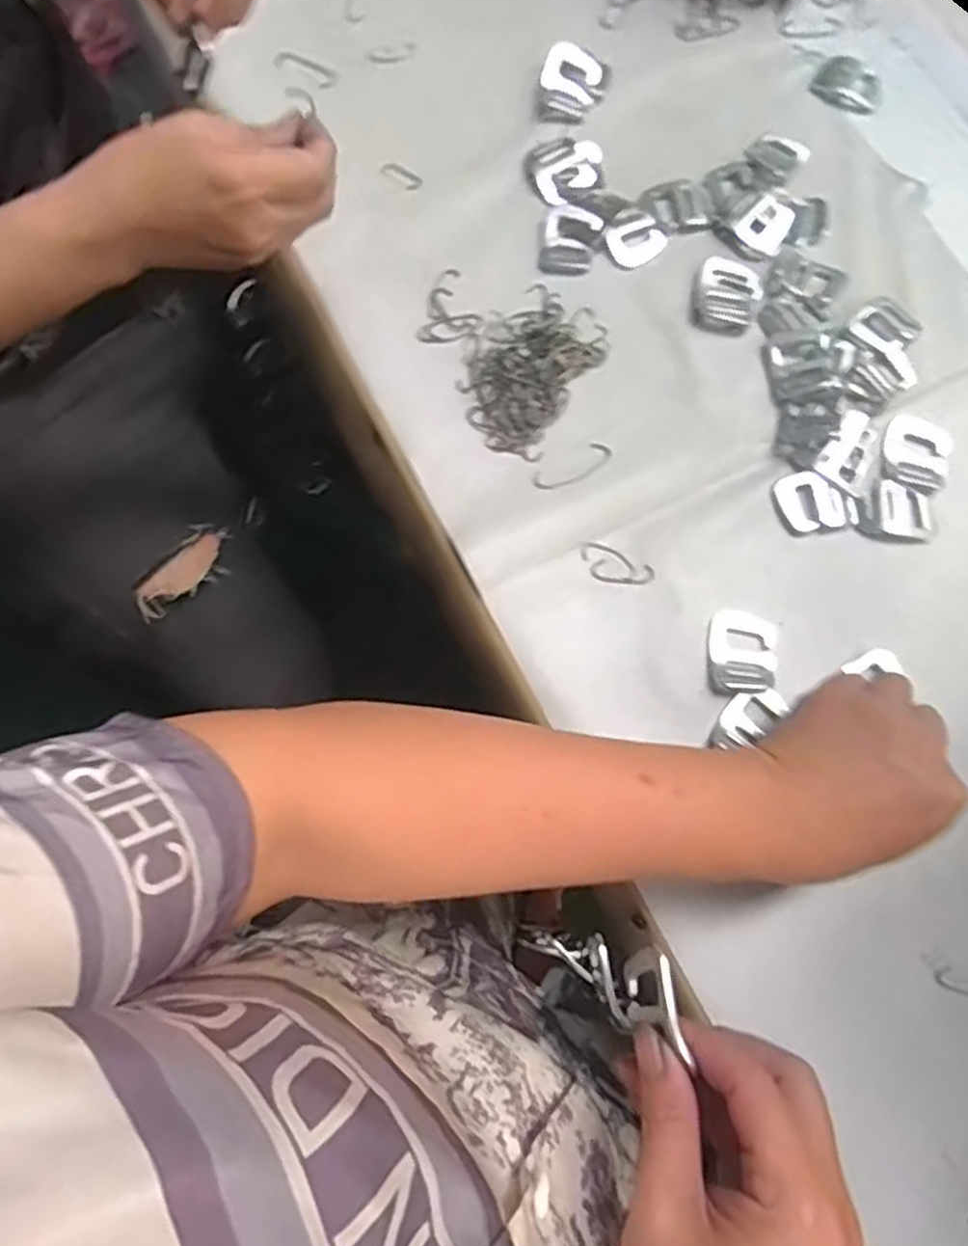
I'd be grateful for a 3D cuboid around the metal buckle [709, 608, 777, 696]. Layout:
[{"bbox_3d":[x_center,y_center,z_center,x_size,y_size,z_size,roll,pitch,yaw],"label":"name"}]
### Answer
[{"bbox_3d":[0.142,0.016,0.422,0.036,0.005,0.048,7,75,2],"label":"metal buckle"}]

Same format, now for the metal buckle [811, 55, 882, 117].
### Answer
[{"bbox_3d":[0.251,-0.368,0.523,0.046,0.004,0.042,36,78,9],"label":"metal buckle"}]

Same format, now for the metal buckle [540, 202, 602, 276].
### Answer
[{"bbox_3d":[0.054,-0.243,0.486,0.034,0.004,0.049,14,75,3],"label":"metal buckle"}]

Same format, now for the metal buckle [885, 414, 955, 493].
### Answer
[{"bbox_3d":[0.254,-0.100,0.449,0.038,0.004,0.047,23,76,6],"label":"metal buckle"}]

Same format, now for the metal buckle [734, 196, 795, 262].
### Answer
[{"bbox_3d":[0.181,-0.254,0.489,0.031,0.004,0.039,32,77,8],"label":"metal buckle"}]

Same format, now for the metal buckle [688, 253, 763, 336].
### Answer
[{"bbox_3d":[0.151,-0.205,0.478,0.041,0.004,0.052,22,76,6],"label":"metal buckle"}]

